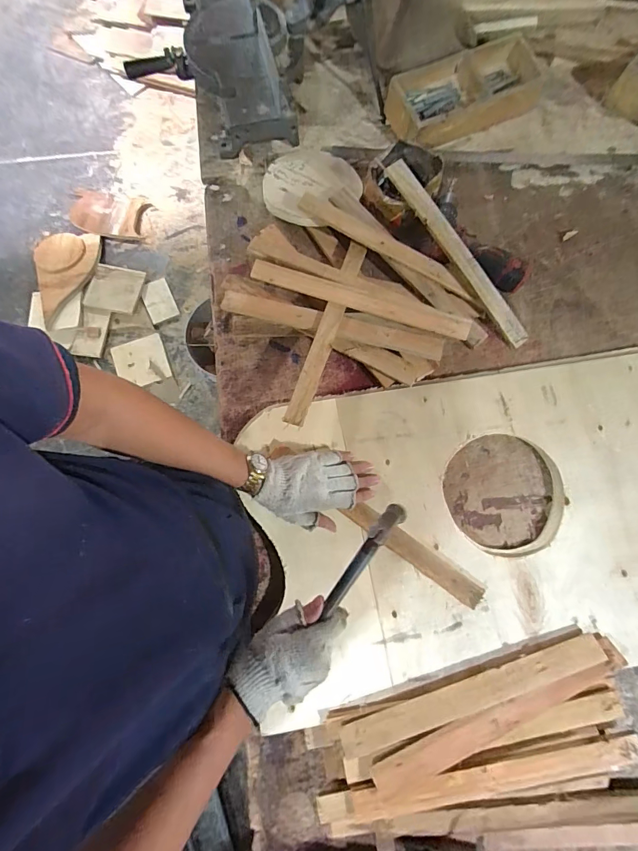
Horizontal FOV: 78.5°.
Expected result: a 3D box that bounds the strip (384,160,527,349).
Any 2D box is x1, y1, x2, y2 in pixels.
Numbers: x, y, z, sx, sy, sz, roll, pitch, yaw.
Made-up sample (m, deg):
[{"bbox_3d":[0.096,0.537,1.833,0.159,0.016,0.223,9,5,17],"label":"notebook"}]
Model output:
[{"bbox_3d":[0.238,-0.288,0.661,0.035,0.025,0.365,-41,97,-9],"label":"strip"}]

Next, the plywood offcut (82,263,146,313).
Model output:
[{"bbox_3d":[-0.810,-0.543,1.548,0.192,0.017,0.198,14,81,-5],"label":"plywood offcut"}]

